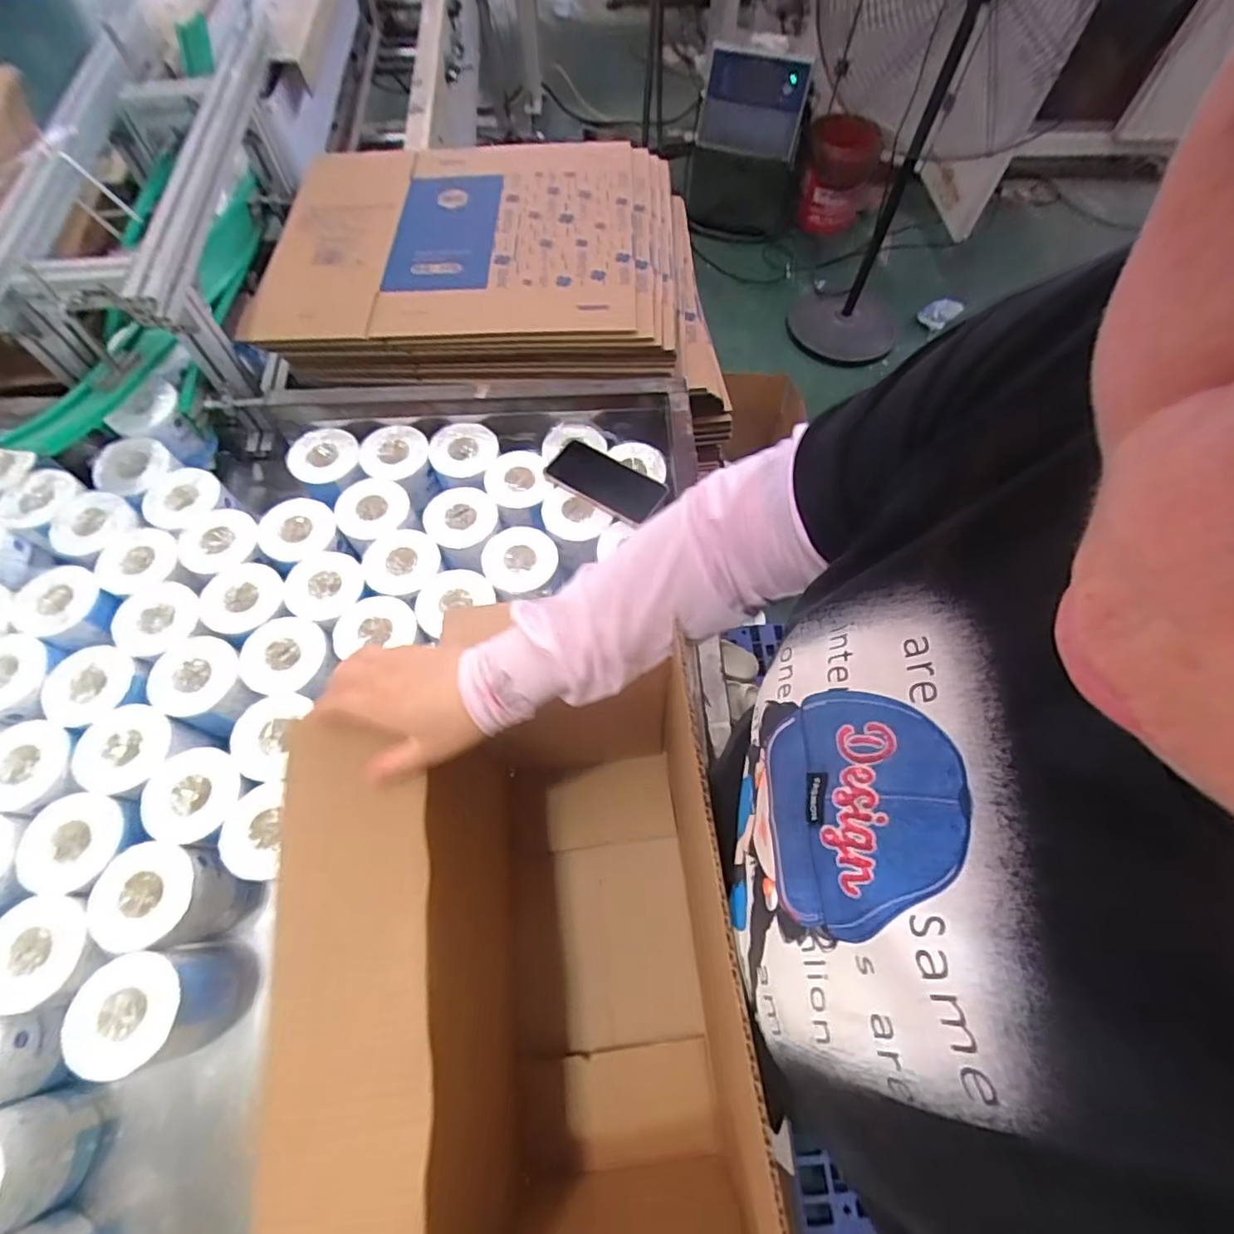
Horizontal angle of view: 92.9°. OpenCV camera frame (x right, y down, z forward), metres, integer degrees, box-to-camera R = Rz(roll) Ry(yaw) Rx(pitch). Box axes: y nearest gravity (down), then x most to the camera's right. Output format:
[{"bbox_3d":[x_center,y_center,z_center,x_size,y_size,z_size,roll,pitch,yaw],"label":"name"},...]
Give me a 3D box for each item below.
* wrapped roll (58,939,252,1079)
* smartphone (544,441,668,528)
[{"bbox_3d":[-0.462,0.399,0.608,0.103,0.129,0.095,0,63,-1],"label":"wrapped roll"},{"bbox_3d":[-0.017,-0.196,0.839,0.165,0.017,0.083,28,66,12],"label":"smartphone"}]

